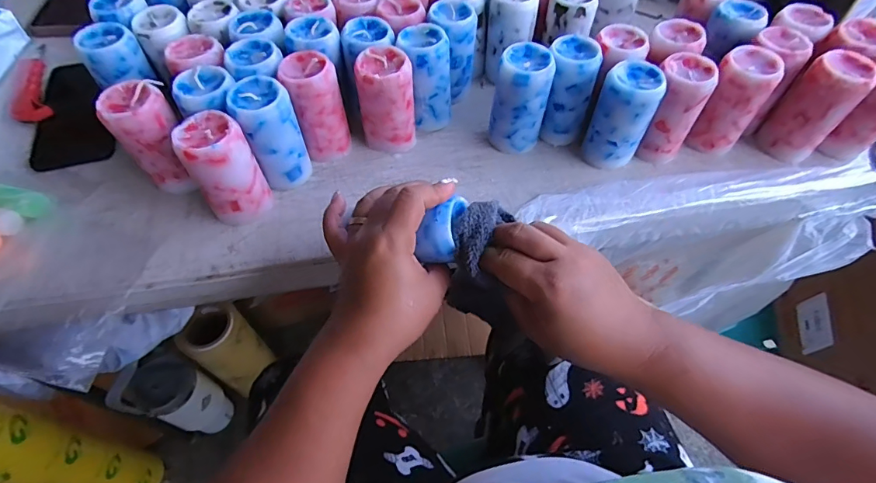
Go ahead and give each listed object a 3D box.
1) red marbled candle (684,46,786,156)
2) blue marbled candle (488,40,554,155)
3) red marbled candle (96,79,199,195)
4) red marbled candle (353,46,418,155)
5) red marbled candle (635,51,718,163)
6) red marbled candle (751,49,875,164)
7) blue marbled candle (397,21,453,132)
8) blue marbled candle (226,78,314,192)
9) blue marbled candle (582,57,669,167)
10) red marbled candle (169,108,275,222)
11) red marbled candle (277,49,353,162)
[{"bbox_3d":[0.283,-0.133,0.438,0.050,0.088,0.054,30,62,17],"label":"red marbled candle"},{"bbox_3d":[0.080,-0.136,0.438,0.051,0.093,0.050,5,58,3],"label":"blue marbled candle"},{"bbox_3d":[-0.250,-0.092,0.402,0.048,0.088,0.054,-27,62,-17],"label":"red marbled candle"},{"bbox_3d":[-0.048,-0.134,0.439,0.050,0.093,0.046,0,58,0],"label":"red marbled candle"},{"bbox_3d":[0.225,-0.126,0.437,0.048,0.094,0.048,30,62,17],"label":"red marbled candle"},{"bbox_3d":[0.359,-0.128,0.433,0.050,0.091,0.050,39,65,21],"label":"red marbled candle"},{"bbox_3d":[-0.011,-0.162,0.457,0.052,0.089,0.057,-1,58,-1],"label":"blue marbled candle"},{"bbox_3d":[-0.149,-0.096,0.411,0.046,0.093,0.050,-20,60,-13],"label":"blue marbled candle"},{"bbox_3d":[0.174,-0.119,0.430,0.050,0.092,0.050,25,61,14],"label":"blue marbled candle"},{"bbox_3d":[-0.181,-0.061,0.390,0.049,0.094,0.048,-23,61,-14],"label":"red marbled candle"},{"bbox_3d":[-0.115,-0.129,0.432,0.047,0.090,0.053,-23,61,-14],"label":"red marbled candle"}]

